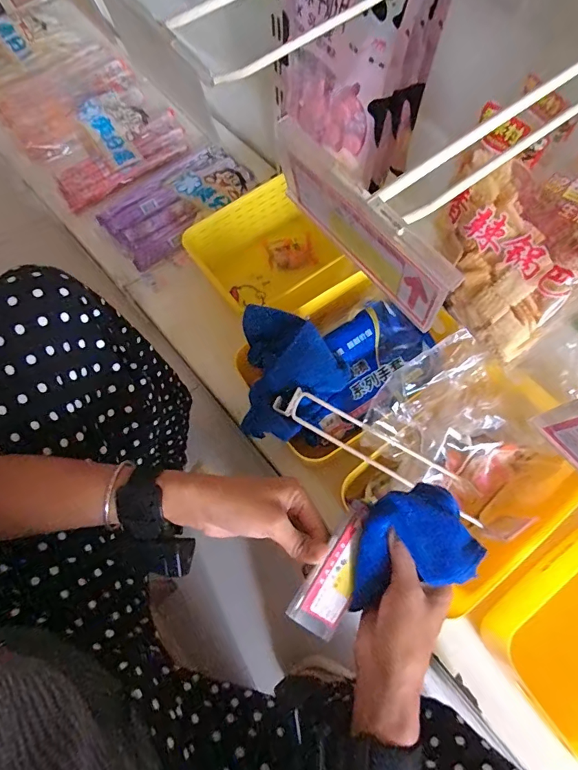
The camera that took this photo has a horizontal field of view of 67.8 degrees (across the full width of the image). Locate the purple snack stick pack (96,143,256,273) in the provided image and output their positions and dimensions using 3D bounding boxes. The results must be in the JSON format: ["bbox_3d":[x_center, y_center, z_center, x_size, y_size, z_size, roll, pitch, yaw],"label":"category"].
[{"bbox_3d":[-0.204,-0.353,0.820,0.286,0.036,0.157,-41,73,-13],"label":"purple snack stick pack"}]

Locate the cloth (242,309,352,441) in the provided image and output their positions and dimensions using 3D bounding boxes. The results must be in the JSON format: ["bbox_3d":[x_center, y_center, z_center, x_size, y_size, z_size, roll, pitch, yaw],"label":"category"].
[{"bbox_3d":[0.007,-0.023,0.577,0.132,0.045,0.187,-3,69,1],"label":"cloth"}]

